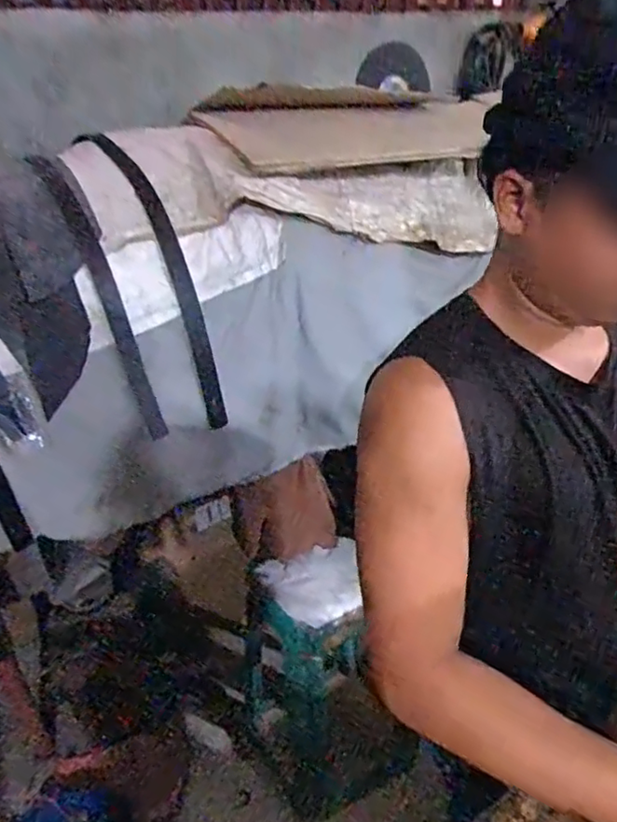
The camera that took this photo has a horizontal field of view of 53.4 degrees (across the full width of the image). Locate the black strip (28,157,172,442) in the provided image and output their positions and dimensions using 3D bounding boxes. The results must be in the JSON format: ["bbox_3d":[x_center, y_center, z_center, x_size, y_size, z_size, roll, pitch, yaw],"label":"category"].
[{"bbox_3d":[-0.333,-0.203,0.983,0.048,0.512,0.155,-22,0,-29],"label":"black strip"}]

